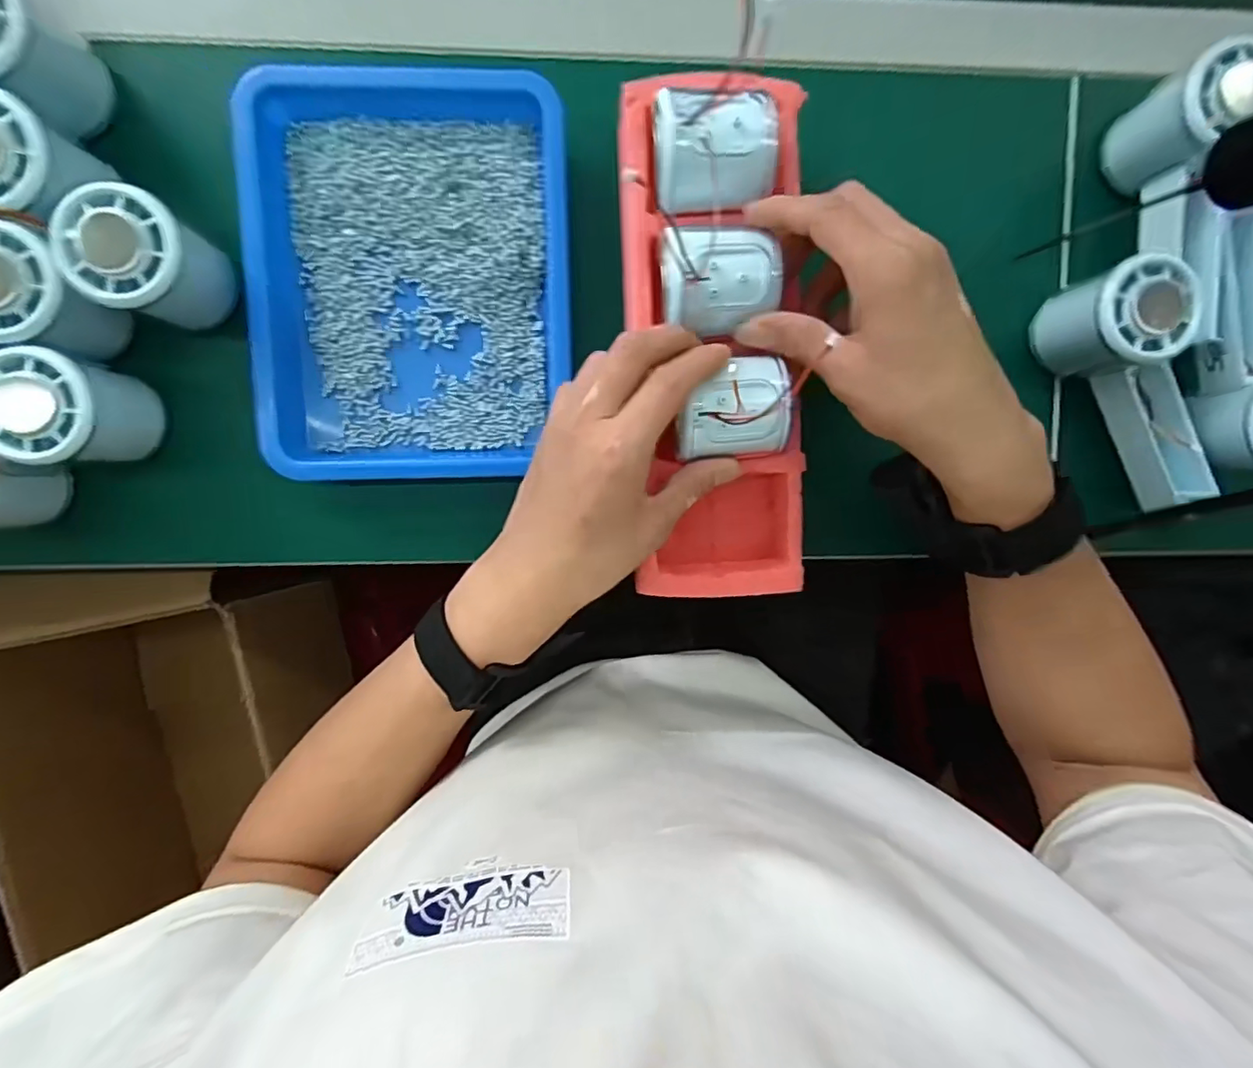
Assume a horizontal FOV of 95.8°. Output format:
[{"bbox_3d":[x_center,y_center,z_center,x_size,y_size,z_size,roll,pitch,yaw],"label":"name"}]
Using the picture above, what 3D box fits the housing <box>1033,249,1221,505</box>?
[{"bbox_3d":[0.310,-0.087,0.339,0.058,0.060,0.148,-36,95,0],"label":"housing"}]

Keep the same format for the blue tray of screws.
[{"bbox_3d":[-0.121,-0.146,0.324,0.170,0.031,0.223,-1,94,-3],"label":"blue tray of screws"}]

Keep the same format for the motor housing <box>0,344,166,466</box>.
[{"bbox_3d":[-0.297,-0.066,0.302,0.056,0.052,0.054,0,94,-3],"label":"motor housing"}]

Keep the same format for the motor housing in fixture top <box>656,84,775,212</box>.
[{"bbox_3d":[0.045,-0.193,0.284,0.059,0.018,0.049,-7,94,-3],"label":"motor housing in fixture top"}]

